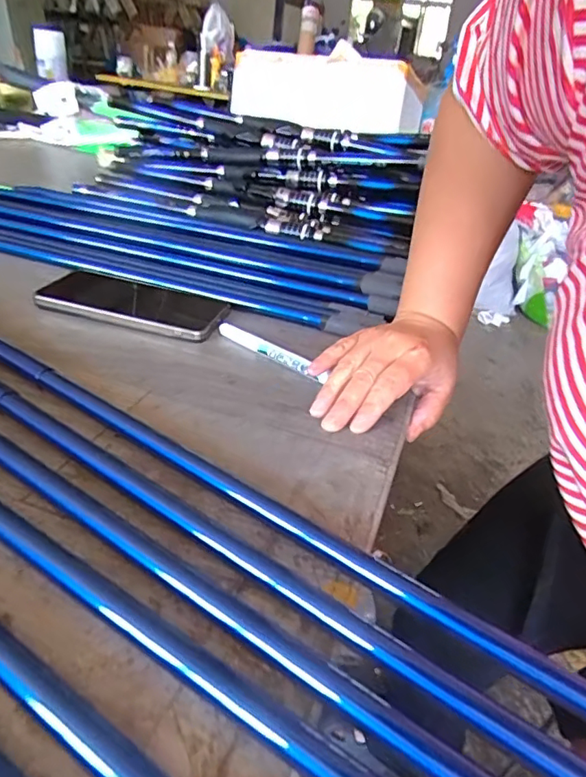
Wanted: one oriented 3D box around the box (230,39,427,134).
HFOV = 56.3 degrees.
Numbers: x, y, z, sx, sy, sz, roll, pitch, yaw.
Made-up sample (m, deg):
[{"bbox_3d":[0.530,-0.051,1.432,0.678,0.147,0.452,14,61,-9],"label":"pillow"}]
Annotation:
[{"bbox_3d":[0.070,-0.569,1.045,0.352,0.127,0.090,12,32,6],"label":"box"}]

